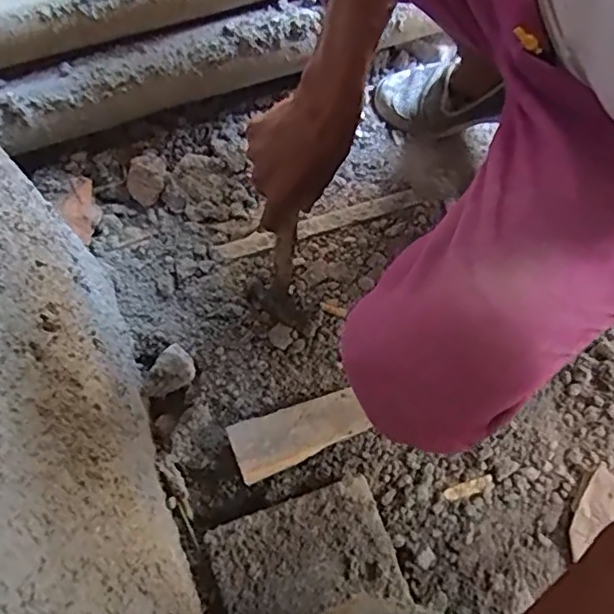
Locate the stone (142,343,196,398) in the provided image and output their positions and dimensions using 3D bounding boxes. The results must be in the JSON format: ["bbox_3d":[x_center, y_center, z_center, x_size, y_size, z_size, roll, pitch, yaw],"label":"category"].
[{"bbox_3d":[-0.162,0.073,0.676,0.061,0.031,0.049,-26,71,-9],"label":"stone"}]

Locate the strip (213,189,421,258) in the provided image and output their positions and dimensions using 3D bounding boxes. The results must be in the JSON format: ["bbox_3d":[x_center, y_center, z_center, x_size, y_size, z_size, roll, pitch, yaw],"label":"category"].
[{"bbox_3d":[0.016,-0.111,0.766,0.272,0.007,0.027,-17,72,-8],"label":"strip"}]

